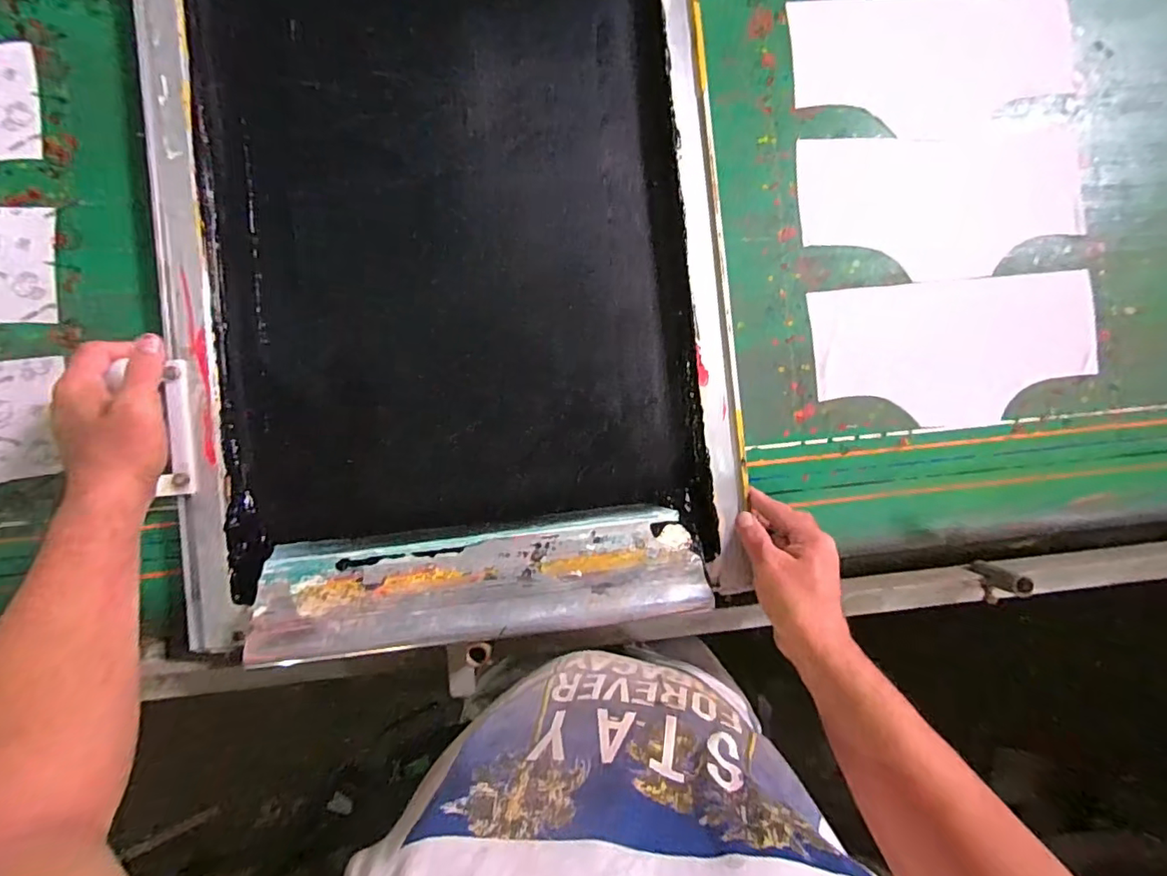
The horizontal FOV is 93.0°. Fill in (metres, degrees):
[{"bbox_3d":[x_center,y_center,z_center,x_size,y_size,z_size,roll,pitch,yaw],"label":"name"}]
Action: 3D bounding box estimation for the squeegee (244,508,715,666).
[{"bbox_3d":[-0.092,0.134,0.512,0.393,0.035,0.108,-6,54,-3],"label":"squeegee"}]

